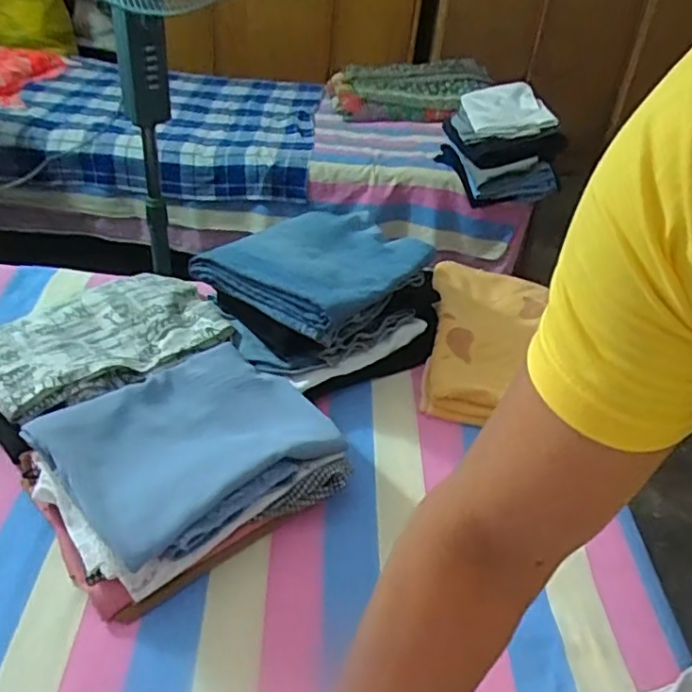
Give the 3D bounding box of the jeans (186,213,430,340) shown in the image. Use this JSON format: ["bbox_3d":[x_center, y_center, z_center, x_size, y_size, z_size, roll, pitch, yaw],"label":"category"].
[{"bbox_3d":[-0.024,-0.121,0.858,0.216,0.048,0.286,30,42,29],"label":"jeans"}]

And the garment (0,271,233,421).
[{"bbox_3d":[-0.310,-0.021,0.802,0.201,0.037,0.310,33,44,32],"label":"garment"}]

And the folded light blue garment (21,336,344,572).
[{"bbox_3d":[-0.160,0.087,0.663,0.268,0.032,0.223,-27,47,-37],"label":"folded light blue garment"}]

